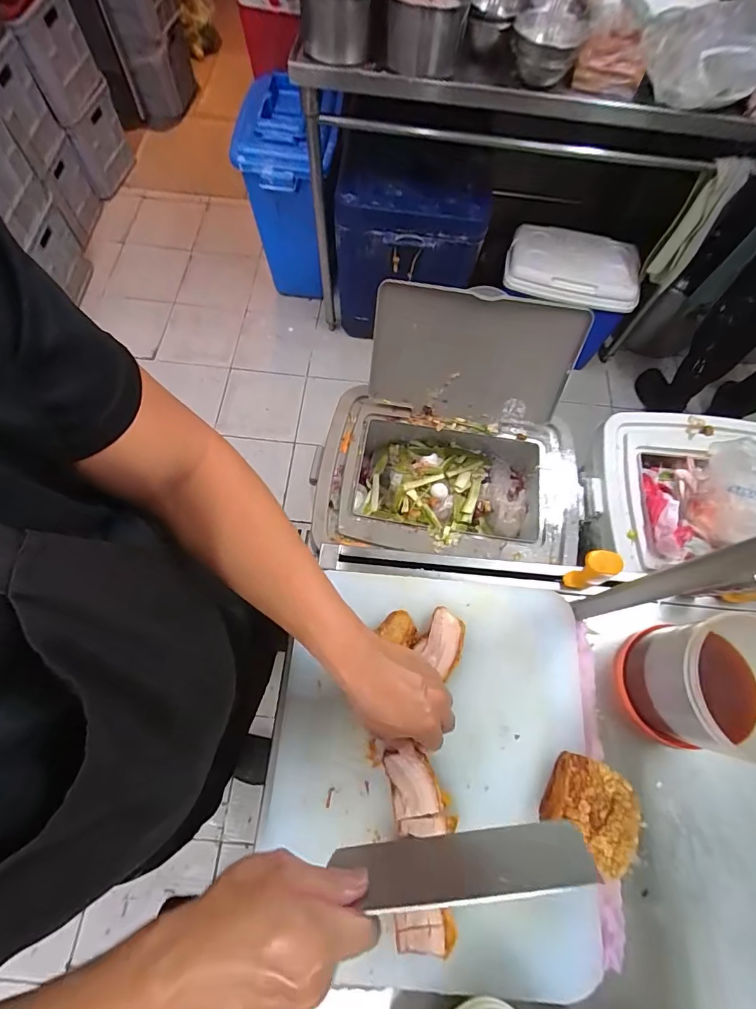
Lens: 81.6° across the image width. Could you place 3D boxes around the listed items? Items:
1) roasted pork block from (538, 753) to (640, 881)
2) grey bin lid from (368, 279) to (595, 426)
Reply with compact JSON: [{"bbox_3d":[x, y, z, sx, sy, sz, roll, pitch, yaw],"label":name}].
[{"bbox_3d":[0.217,0.310,0.446,0.082,0.039,0.083,33,70,10],"label":"roasted pork block"},{"bbox_3d":[0.166,-0.264,0.792,0.356,0.228,0.031,13,45,5],"label":"grey bin lid"}]

